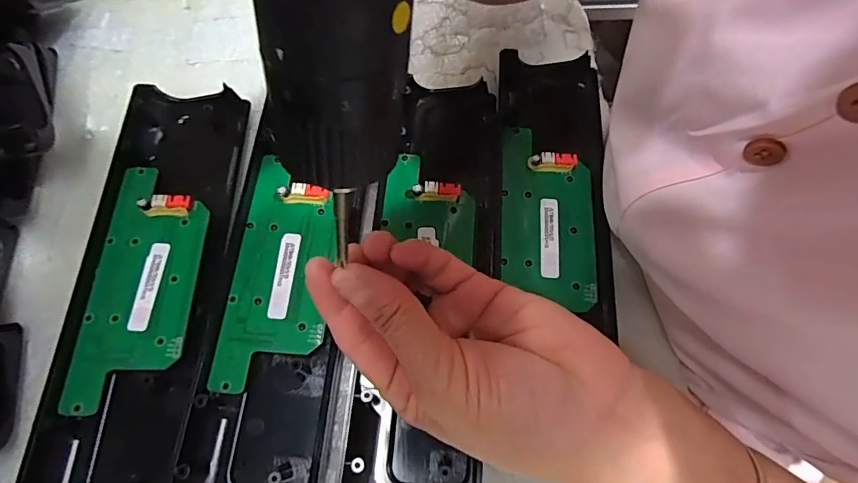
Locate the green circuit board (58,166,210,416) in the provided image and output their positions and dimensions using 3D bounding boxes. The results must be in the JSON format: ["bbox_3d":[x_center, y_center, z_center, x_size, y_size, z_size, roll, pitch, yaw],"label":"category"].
[{"bbox_3d":[-0.155,0.021,0.257,0.054,0.012,0.133,1,69,-1],"label":"green circuit board"}]

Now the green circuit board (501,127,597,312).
[{"bbox_3d":[0.070,-0.018,0.277,0.053,0.009,0.110,4,69,1],"label":"green circuit board"}]

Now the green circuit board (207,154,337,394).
[{"bbox_3d":[-0.083,0.015,0.262,0.054,0.009,0.130,4,69,0],"label":"green circuit board"}]

